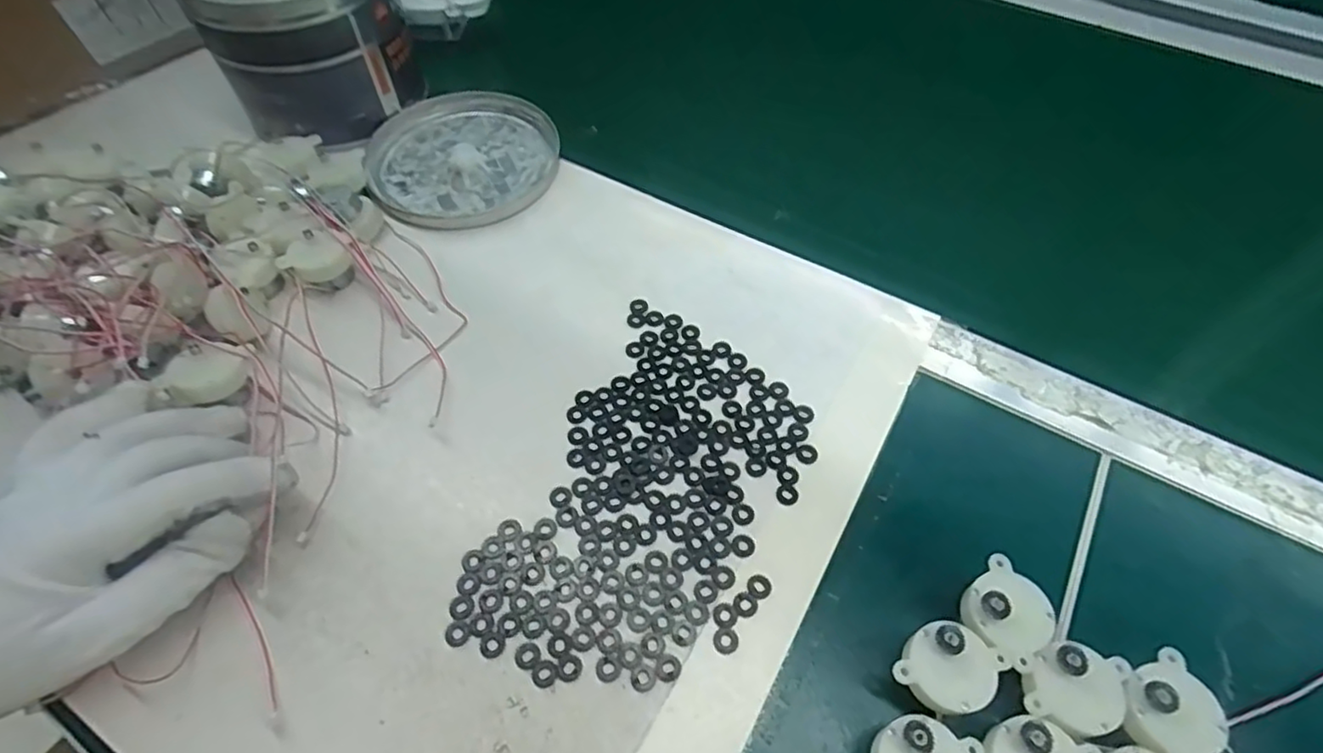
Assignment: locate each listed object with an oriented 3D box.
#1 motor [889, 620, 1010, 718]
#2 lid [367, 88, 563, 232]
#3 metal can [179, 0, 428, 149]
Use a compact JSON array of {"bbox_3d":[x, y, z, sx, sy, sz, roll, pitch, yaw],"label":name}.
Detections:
[{"bbox_3d":[0.111,0.116,0.252,0.033,0.030,0.034,0,56,0],"label":"motor"},{"bbox_3d":[-0.136,-0.153,0.445,0.123,0.018,0.130,0,56,0],"label":"lid"},{"bbox_3d":[-0.245,-0.242,0.437,0.119,0.090,0.138,-28,60,-18],"label":"metal can"}]

